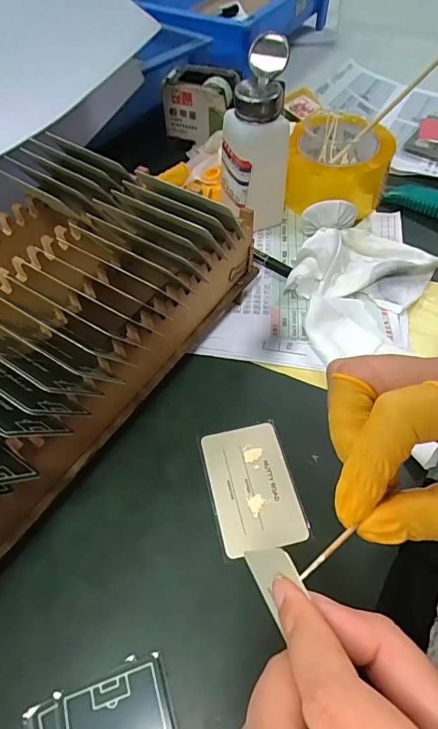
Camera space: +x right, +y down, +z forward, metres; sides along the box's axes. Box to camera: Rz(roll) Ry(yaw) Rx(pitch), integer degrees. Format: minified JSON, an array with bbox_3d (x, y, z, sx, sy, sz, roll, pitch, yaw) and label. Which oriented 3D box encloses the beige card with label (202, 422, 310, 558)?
[{"bbox_3d":[0.022,0.081,0.295,0.054,0.004,0.084,-11,55,-7],"label":"beige card with label"}]

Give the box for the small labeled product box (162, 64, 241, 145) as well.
[{"bbox_3d":[-0.017,-0.295,0.492,0.077,0.060,0.056,21,58,15],"label":"small labeled product box"}]

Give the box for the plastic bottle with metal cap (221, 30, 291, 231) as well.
[{"bbox_3d":[0.031,-0.197,0.391,0.060,0.146,0.048,-23,58,-15],"label":"plastic bottle with metal cap"}]

